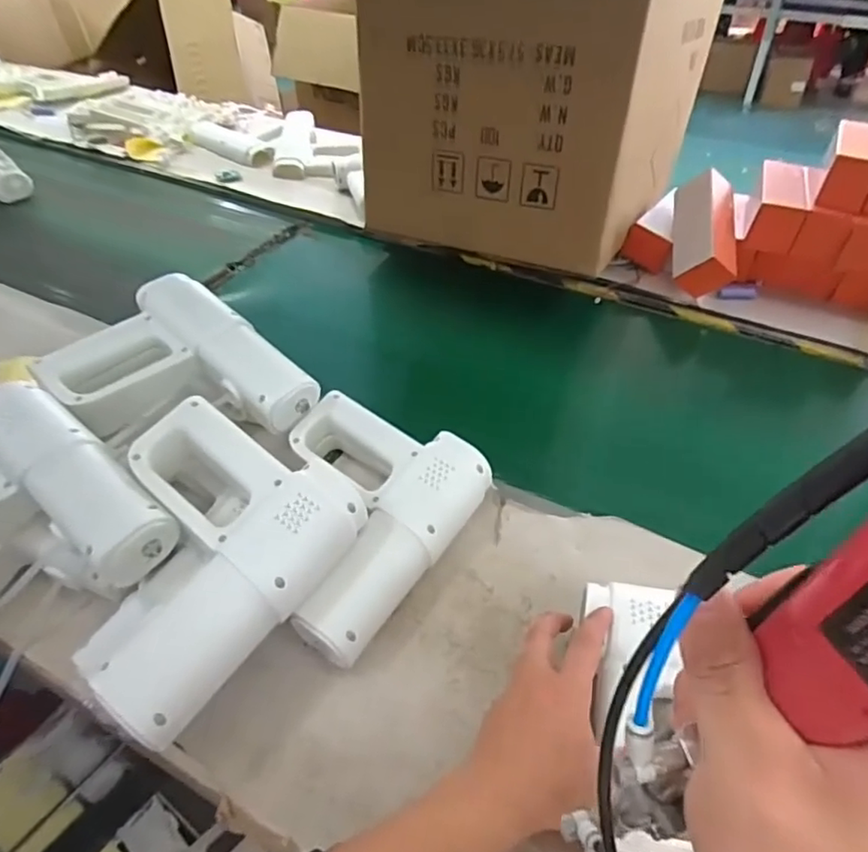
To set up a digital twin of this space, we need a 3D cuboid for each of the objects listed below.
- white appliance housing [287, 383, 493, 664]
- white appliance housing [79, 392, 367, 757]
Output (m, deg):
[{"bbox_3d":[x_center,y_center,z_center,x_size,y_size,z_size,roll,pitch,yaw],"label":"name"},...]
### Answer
[{"bbox_3d":[-0.079,0.078,0.537,0.185,0.069,0.213,26,51,24],"label":"white appliance housing"},{"bbox_3d":[-0.188,0.094,0.450,0.190,0.065,0.209,24,50,23],"label":"white appliance housing"}]

